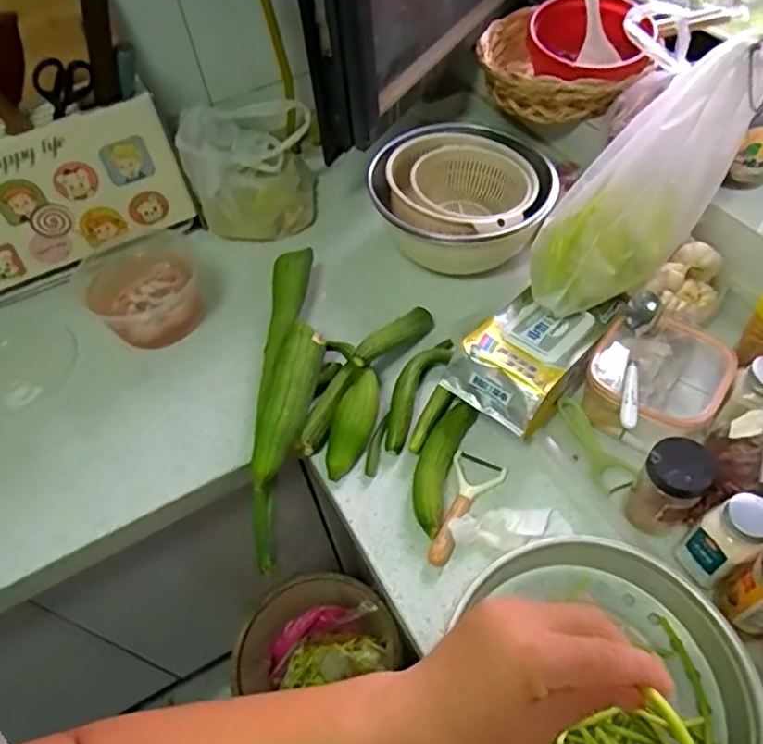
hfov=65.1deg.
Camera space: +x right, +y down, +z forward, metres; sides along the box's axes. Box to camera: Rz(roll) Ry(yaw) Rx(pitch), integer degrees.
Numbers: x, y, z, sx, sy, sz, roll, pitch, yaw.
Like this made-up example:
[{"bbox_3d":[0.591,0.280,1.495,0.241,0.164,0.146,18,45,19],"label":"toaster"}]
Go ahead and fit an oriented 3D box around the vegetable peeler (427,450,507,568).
[{"bbox_3d":[0.086,0.149,0.659,0.059,0.026,0.143,22,59,19],"label":"vegetable peeler"}]

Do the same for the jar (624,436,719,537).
[{"bbox_3d":[0.291,0.119,0.609,0.054,0.112,0.056,-2,54,3],"label":"jar"}]

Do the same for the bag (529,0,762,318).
[{"bbox_3d":[0.288,-0.214,0.661,0.125,0.126,0.339,40,105,28],"label":"bag"}]

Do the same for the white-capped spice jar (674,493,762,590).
[{"bbox_3d":[0.325,0.161,0.567,0.053,0.111,0.047,-32,58,-17],"label":"white-capped spice jar"}]

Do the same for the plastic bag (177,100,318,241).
[{"bbox_3d":[-0.200,-0.330,0.936,0.195,0.172,0.180,-15,54,-6],"label":"plastic bag"}]

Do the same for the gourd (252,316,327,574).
[{"bbox_3d":[-0.124,0.074,0.697,0.058,0.062,0.287,6,69,9],"label":"gourd"}]

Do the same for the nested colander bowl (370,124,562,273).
[{"bbox_3d":[0.126,-0.250,0.880,0.237,0.137,0.205,24,59,20],"label":"nested colander bowl"}]

